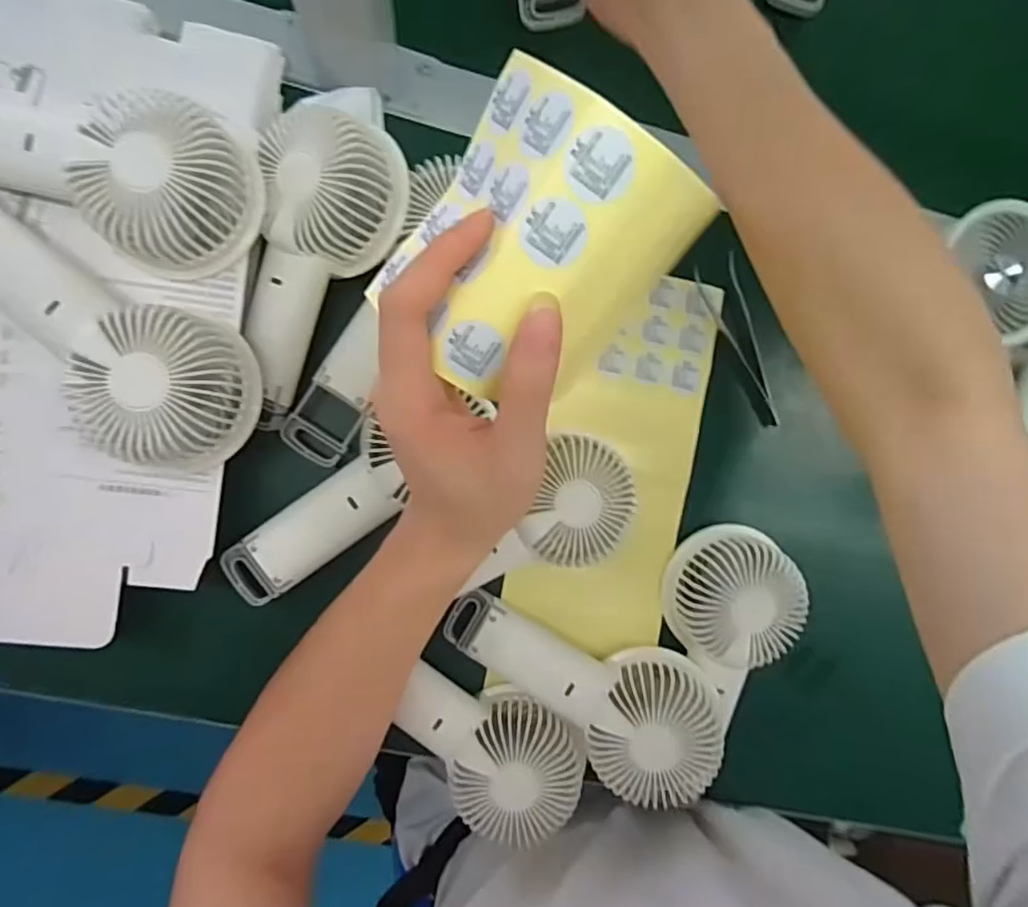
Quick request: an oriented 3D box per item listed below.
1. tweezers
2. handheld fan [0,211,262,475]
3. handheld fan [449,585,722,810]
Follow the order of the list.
[{"bbox_3d":[0.152,-0.075,0.422,0.031,0.009,0.118,-17,94,-6],"label":"tweezers"},{"bbox_3d":[-0.221,-0.060,0.319,0.178,0.049,0.082,34,88,-7],"label":"handheld fan"},{"bbox_3d":[0.042,0.144,0.386,0.177,0.040,0.078,27,89,8],"label":"handheld fan"}]

